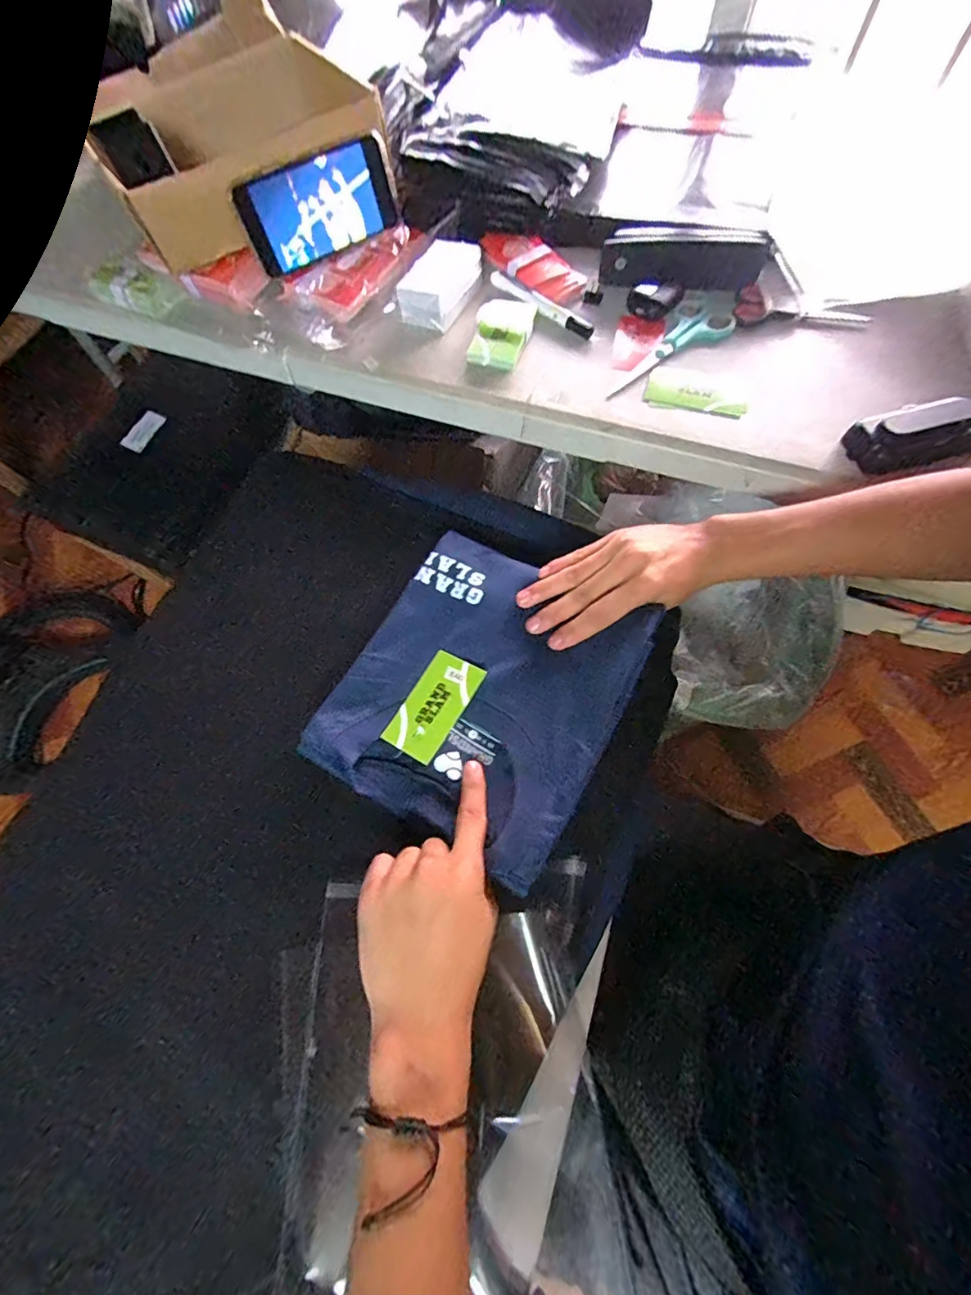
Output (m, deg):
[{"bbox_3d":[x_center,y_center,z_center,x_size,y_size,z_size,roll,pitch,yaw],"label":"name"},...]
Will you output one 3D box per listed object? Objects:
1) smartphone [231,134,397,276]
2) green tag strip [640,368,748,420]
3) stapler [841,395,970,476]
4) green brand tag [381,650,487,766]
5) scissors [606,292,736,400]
[{"bbox_3d":[-0.172,-0.458,0.508,0.162,0.074,0.007,-35,55,-13],"label":"smartphone"},{"bbox_3d":[0.200,-0.242,0.466,0.092,0.010,0.048,18,69,10],"label":"green tag strip"},{"bbox_3d":[0.367,-0.179,0.418,0.099,0.030,0.057,-17,67,-4],"label":"stapler"},{"bbox_3d":[-0.043,0.047,0.405,0.049,0.005,0.089,25,72,22],"label":"green brand tag"},{"bbox_3d":[0.183,-0.297,0.490,0.061,0.012,0.164,39,74,17],"label":"scissors"}]

